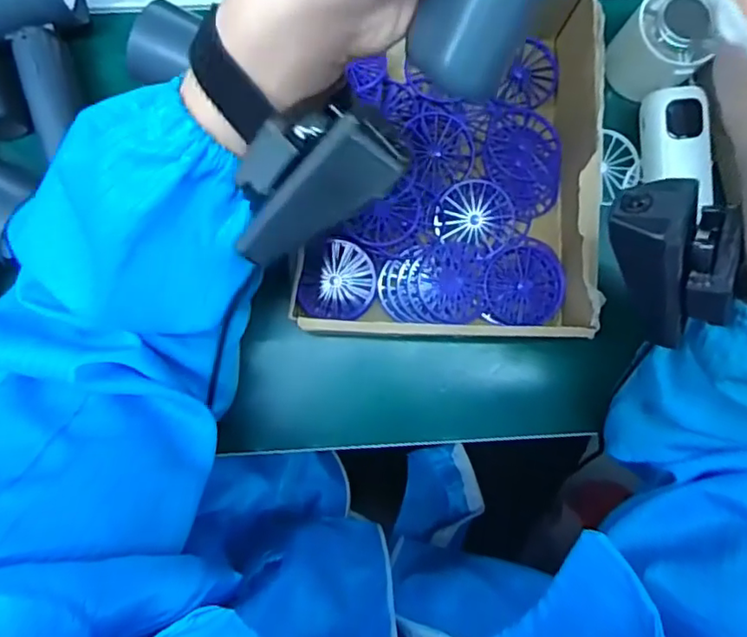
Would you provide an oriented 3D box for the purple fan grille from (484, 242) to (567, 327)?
[{"bbox_3d":[0.097,-0.022,0.380,0.051,0.010,0.052,0,87,-3],"label":"purple fan grille"}]

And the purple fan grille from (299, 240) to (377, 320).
[{"bbox_3d":[-0.022,-0.024,0.362,0.045,0.010,0.046,0,87,-3],"label":"purple fan grille"}]

